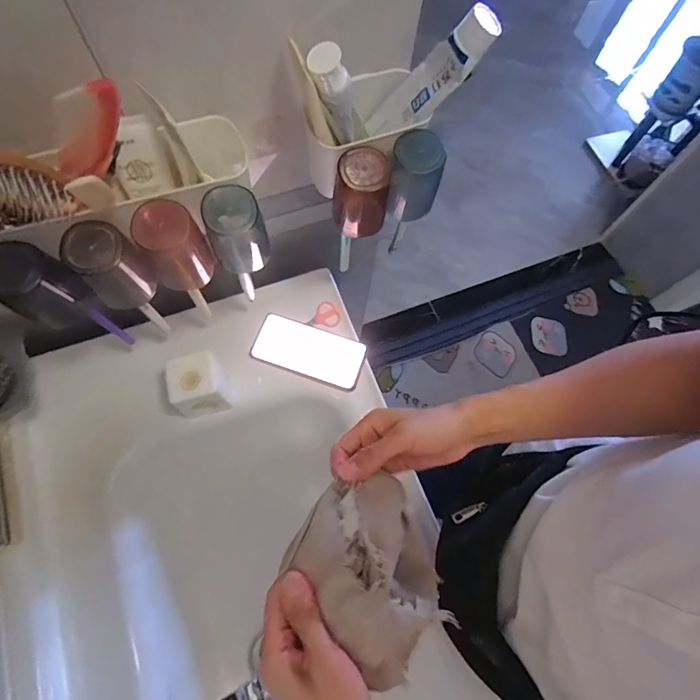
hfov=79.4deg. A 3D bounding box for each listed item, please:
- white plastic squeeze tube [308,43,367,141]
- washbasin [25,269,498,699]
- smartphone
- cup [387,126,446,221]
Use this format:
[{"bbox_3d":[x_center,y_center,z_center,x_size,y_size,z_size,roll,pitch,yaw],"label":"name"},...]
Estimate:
[{"bbox_3d":[-0.011,-0.233,0.389,0.025,0.085,0.026,15,67,30],"label":"white plastic squeeze tube"},{"bbox_3d":[-0.088,0.405,0.528,0.497,0.229,0.999,-19,71,-10],"label":"washbasin"},{"bbox_3d":[-0.059,0.001,0.630,0.161,0.010,0.081,19,69,4],"label":"smartphone"},{"bbox_3d":[0.071,-0.188,0.473,0.055,0.096,0.050,20,69,5],"label":"cup"}]

